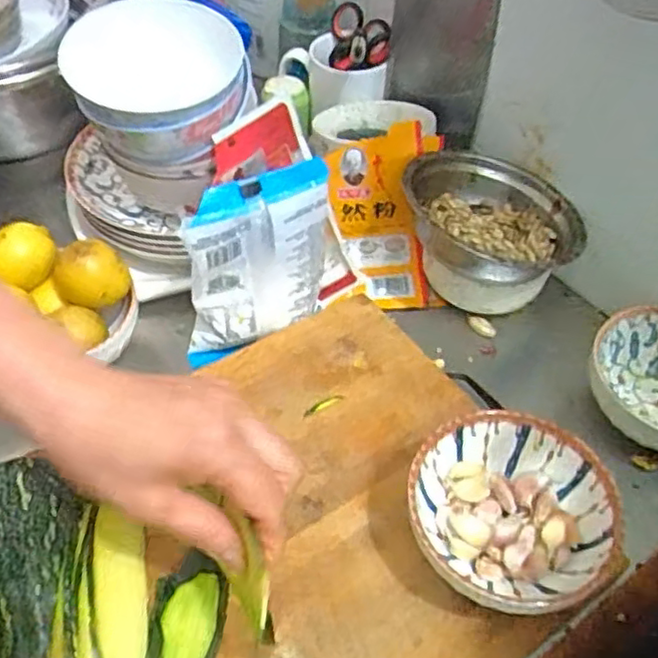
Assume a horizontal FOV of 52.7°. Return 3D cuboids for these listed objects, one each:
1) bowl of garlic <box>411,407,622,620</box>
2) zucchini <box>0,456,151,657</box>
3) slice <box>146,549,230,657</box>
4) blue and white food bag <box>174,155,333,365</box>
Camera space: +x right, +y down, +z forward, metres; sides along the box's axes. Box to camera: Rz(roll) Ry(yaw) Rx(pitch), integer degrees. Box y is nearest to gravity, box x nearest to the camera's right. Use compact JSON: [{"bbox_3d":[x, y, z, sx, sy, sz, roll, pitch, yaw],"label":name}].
[{"bbox_3d":[0.102,0.111,0.386,0.115,0.059,0.109,1,49,-2],"label":"bowl of garlic"},{"bbox_3d":[-0.142,0.145,0.346,0.084,0.065,0.141,-11,50,-12],"label":"zucchini"},{"bbox_3d":[-0.079,0.165,0.366,0.040,0.008,0.079,5,49,1],"label":"slice"},{"bbox_3d":[-0.049,-0.048,0.481,0.116,0.120,0.031,-26,55,-23],"label":"blue and white food bag"}]

